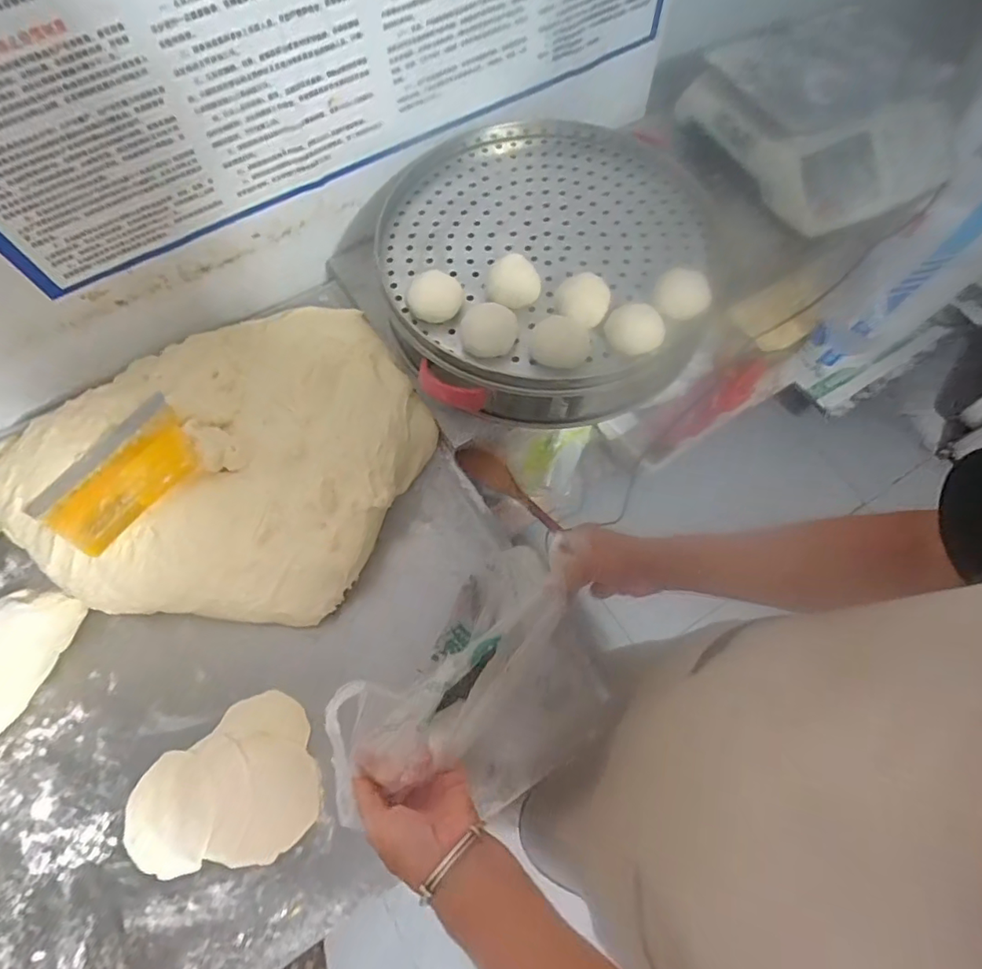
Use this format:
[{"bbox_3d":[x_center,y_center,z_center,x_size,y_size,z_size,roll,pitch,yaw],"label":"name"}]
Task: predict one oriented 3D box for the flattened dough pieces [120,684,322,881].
[{"bbox_3d":[-0.301,0.340,0.591,0.200,0.022,0.158,-18,69,-7],"label":"flattened dough pieces"}]

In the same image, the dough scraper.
[{"bbox_3d":[-0.446,-0.012,0.637,0.124,0.012,0.184,37,73,14],"label":"dough scraper"}]

